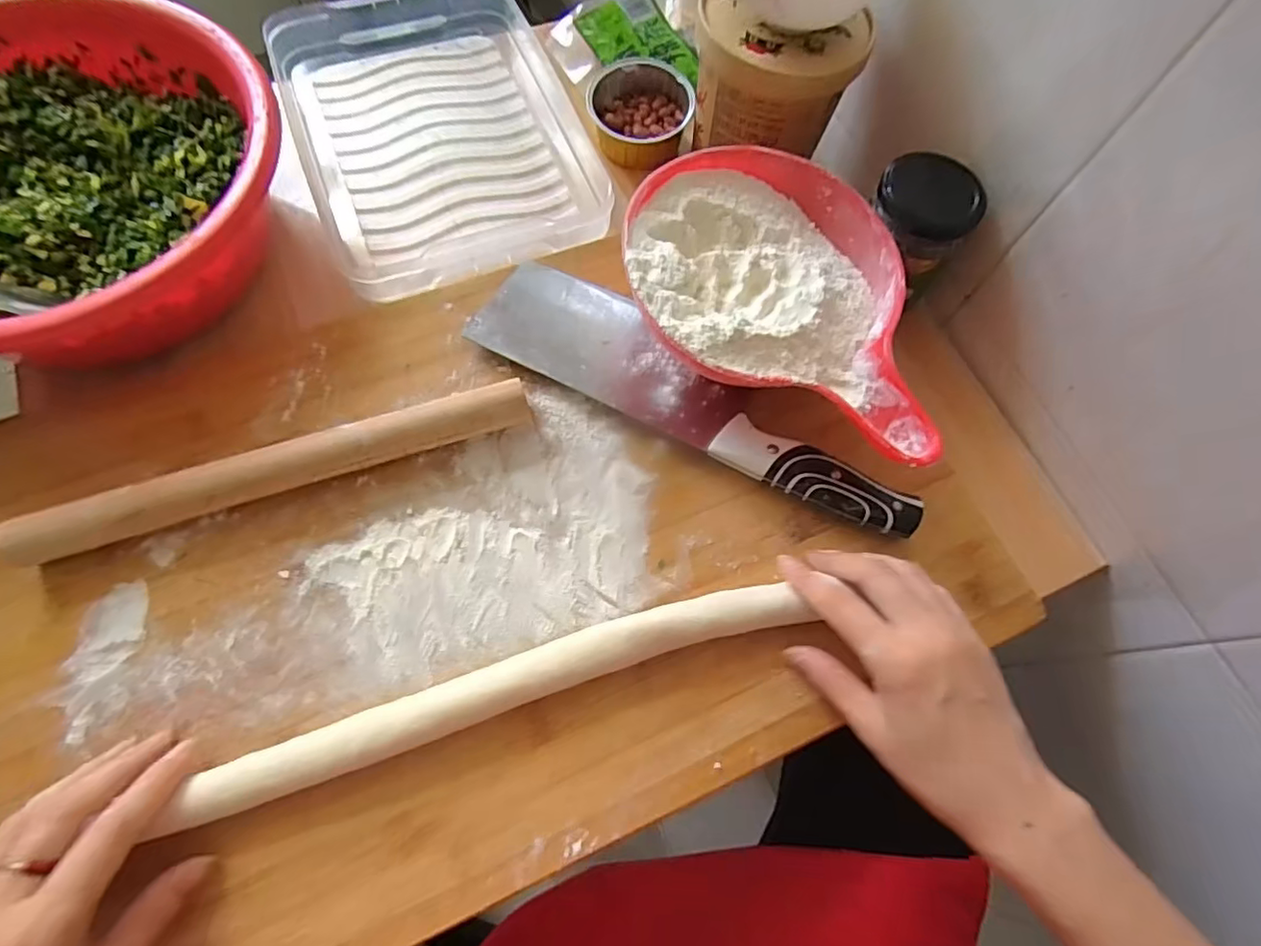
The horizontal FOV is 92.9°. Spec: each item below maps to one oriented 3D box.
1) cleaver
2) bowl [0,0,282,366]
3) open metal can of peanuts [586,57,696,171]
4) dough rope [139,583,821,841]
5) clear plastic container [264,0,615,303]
[{"bbox_3d":[0.043,-0.055,0.376,0.288,0.017,0.079,26,68,8],"label":"cleaver"},{"bbox_3d":[-0.351,-0.171,0.376,0.260,0.092,0.253,1,66,-3],"label":"bowl"},{"bbox_3d":[0.007,-0.283,0.471,0.079,0.034,0.079,1,68,-3],"label":"open metal can of peanuts"},{"bbox_3d":[-0.060,0.108,0.303,0.303,0.021,0.030,-17,69,-9],"label":"dough rope"},{"bbox_3d":[-0.143,-0.268,0.464,0.210,0.042,0.283,-21,69,-12],"label":"clear plastic container"}]

